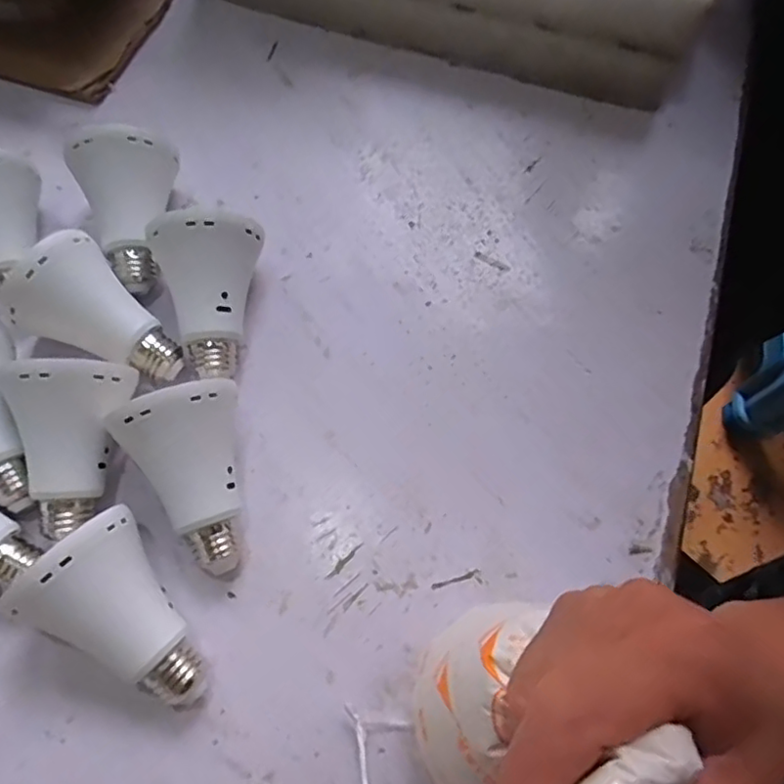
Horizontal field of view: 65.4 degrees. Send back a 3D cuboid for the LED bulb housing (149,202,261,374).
[{"bbox_3d":[-0.099,-0.053,0.340,0.059,0.059,0.081,-9,69,-6],"label":"LED bulb housing"}]

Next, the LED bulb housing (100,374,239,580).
[{"bbox_3d":[-0.092,0.043,0.302,0.059,0.059,0.084,-25,71,-12],"label":"LED bulb housing"}]

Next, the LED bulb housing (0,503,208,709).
[{"bbox_3d":[-0.116,0.103,0.277,0.082,0.059,0.061,37,71,12],"label":"LED bulb housing"}]

